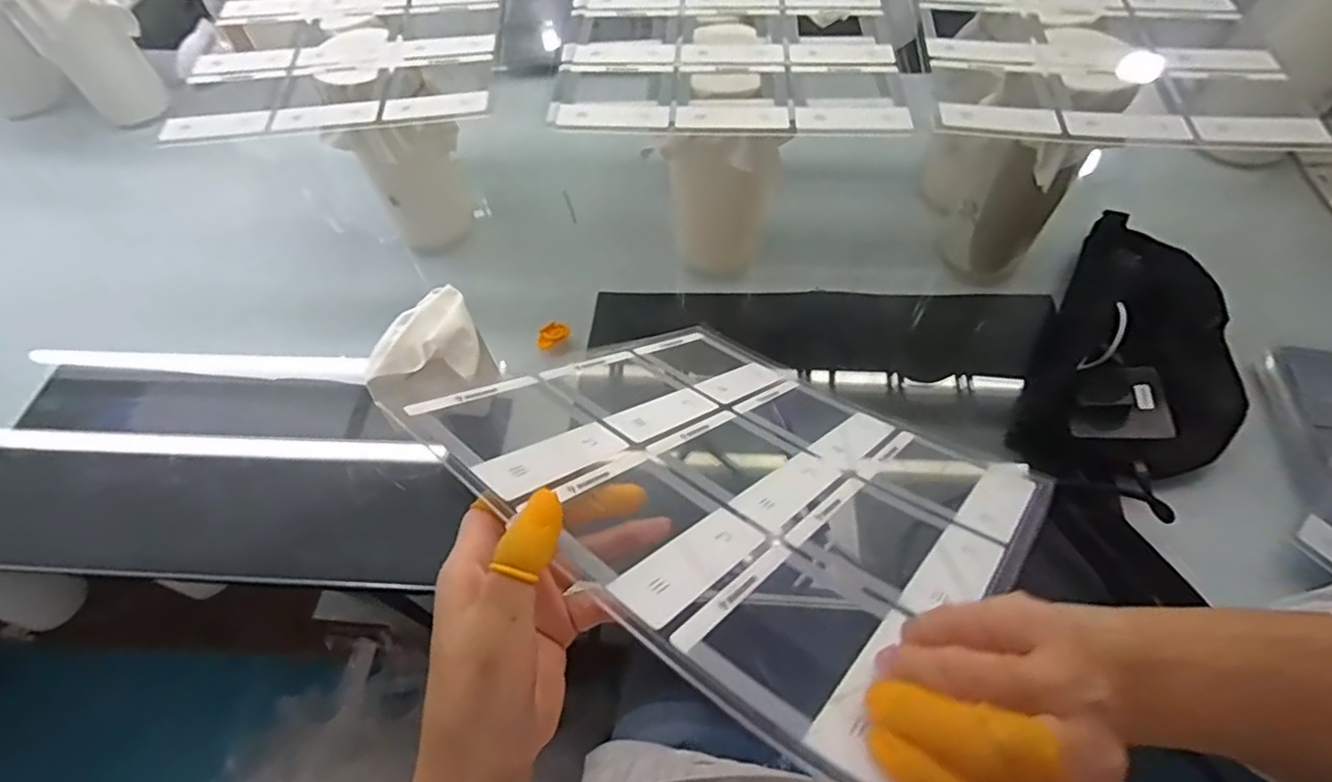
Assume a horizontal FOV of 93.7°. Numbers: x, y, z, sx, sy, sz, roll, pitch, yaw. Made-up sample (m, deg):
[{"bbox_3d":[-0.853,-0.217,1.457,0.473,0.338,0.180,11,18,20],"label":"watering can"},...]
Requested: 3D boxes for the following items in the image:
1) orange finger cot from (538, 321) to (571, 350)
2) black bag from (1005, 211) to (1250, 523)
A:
[{"bbox_3d":[-0.116,-0.057,0.637,0.036,0.007,0.021,-38,64,-19],"label":"orange finger cot"},{"bbox_3d":[0.455,-0.052,0.576,0.169,0.070,0.336,31,64,19],"label":"black bag"}]

